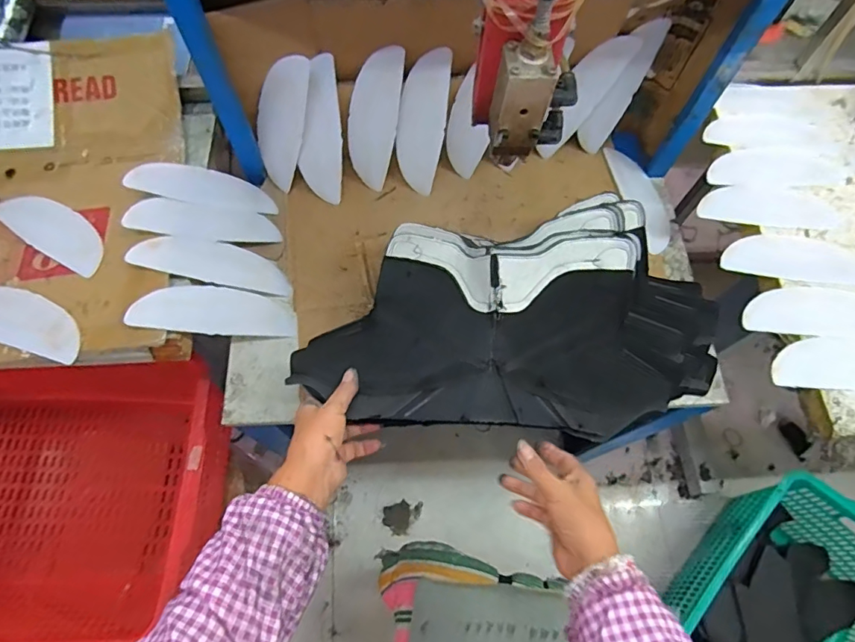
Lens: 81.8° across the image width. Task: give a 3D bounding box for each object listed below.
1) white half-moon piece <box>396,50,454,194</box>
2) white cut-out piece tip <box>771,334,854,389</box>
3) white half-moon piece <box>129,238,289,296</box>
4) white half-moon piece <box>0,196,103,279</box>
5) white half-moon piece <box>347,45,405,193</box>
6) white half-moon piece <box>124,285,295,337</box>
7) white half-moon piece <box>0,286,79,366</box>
[{"bbox_3d":[-0.008,-0.282,0.707,0.065,0.196,0.010,15,37,5],"label":"white half-moon piece"},{"bbox_3d":[0.514,0.050,0.602,0.190,0.012,0.064,-2,67,-2],"label":"white cut-out piece tip"},{"bbox_3d":[-0.278,-0.078,0.649,0.189,0.011,0.063,11,63,-33],"label":"white half-moon piece"},{"bbox_3d":[-0.487,-0.121,0.640,0.180,0.010,0.064,28,69,10],"label":"white half-moon piece"},{"bbox_3d":[-0.076,-0.283,0.699,0.066,0.193,0.005,12,36,-5],"label":"white half-moon piece"},{"bbox_3d":[-0.267,-0.014,0.631,0.192,0.010,0.068,7,60,-34],"label":"white half-moon piece"},{"bbox_3d":[-0.489,-0.004,0.586,0.186,0.010,0.064,17,68,6],"label":"white half-moon piece"}]

